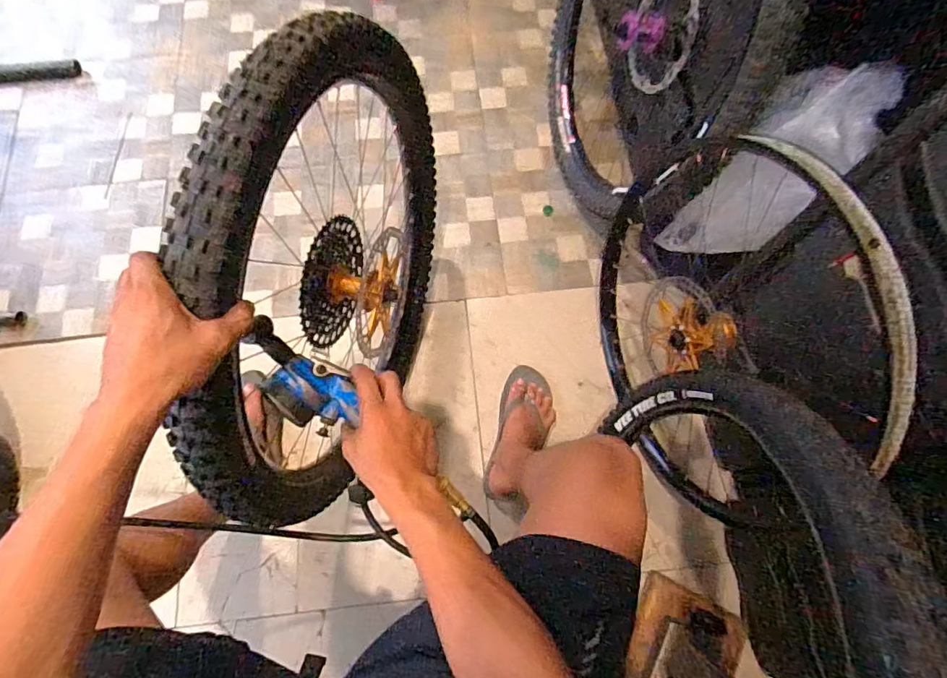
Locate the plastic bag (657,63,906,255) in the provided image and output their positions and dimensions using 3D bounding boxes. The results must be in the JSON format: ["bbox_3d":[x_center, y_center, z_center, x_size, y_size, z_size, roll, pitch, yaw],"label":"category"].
[{"bbox_3d":[0.437,-0.239,0.762,0.060,0.390,0.155,-23,72,-36],"label":"plastic bag"}]

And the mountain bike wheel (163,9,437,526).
[{"bbox_3d":[-0.176,-0.080,0.740,0.095,0.665,0.657,13,72,3],"label":"mountain bike wheel"}]

